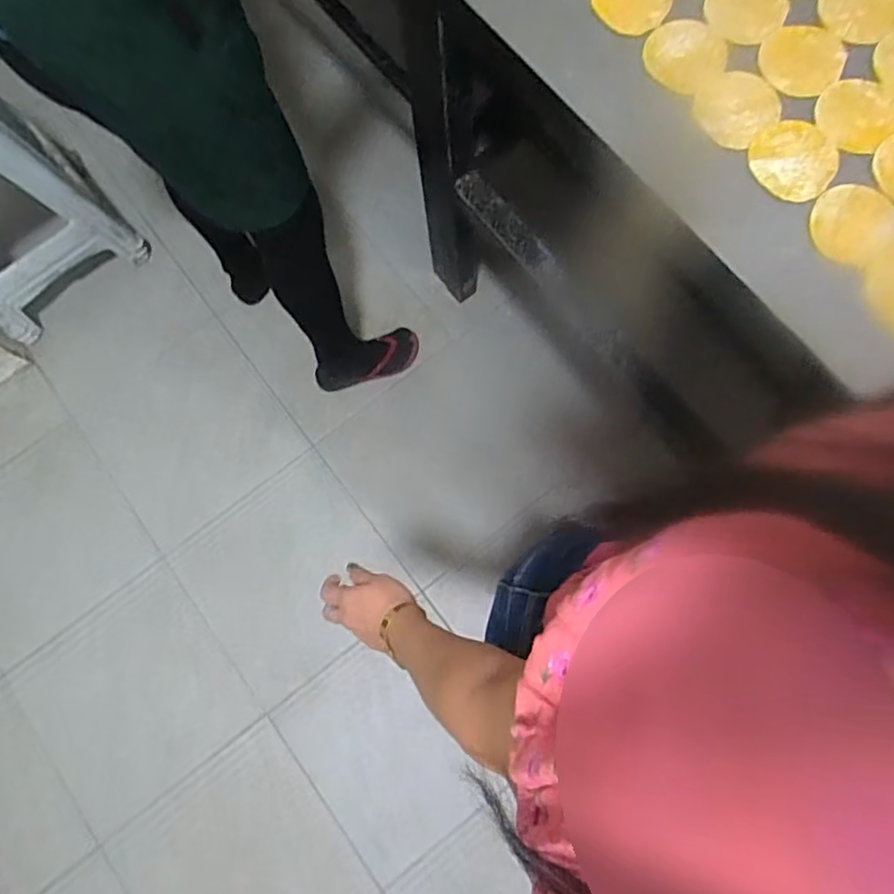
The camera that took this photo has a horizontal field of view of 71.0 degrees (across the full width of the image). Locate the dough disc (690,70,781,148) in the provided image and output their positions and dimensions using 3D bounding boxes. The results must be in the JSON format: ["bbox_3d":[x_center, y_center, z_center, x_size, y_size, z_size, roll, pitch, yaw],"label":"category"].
[{"bbox_3d":[0.279,-0.330,0.609,0.078,0.011,0.072,0,77,2],"label":"dough disc"}]

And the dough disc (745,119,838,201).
[{"bbox_3d":[0.325,-0.271,0.591,0.074,0.005,0.078,-1,79,6],"label":"dough disc"}]

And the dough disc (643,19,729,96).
[{"bbox_3d":[0.235,-0.389,0.622,0.077,0.012,0.076,0,77,2],"label":"dough disc"}]

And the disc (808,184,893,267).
[{"bbox_3d":[0.376,-0.207,0.579,0.074,0.004,0.072,0,86,6],"label":"disc"}]

